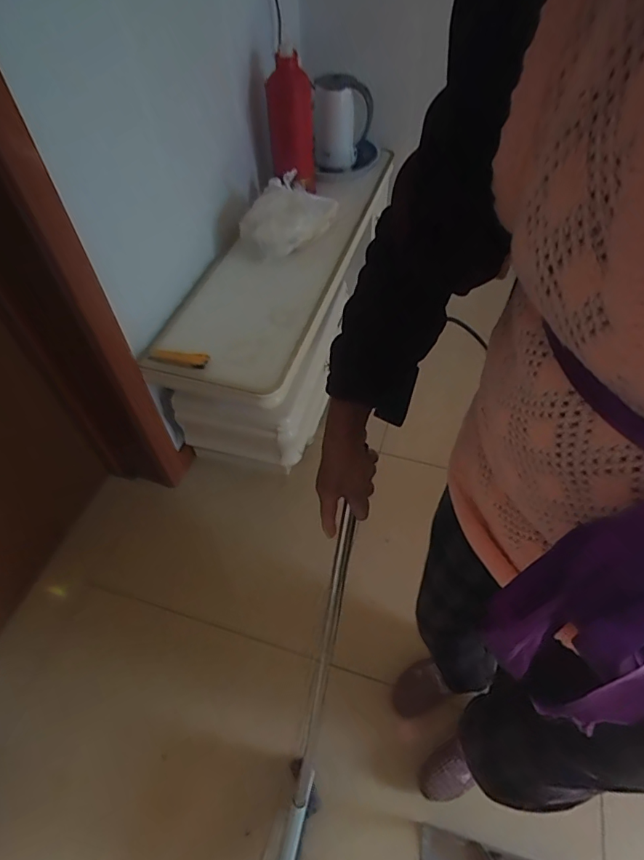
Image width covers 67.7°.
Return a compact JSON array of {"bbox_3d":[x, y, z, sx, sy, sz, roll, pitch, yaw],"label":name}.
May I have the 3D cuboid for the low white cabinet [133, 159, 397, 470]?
[{"bbox_3d":[-0.103,-0.387,1.423,0.345,0.359,0.972,13,54,11],"label":"low white cabinet"}]

